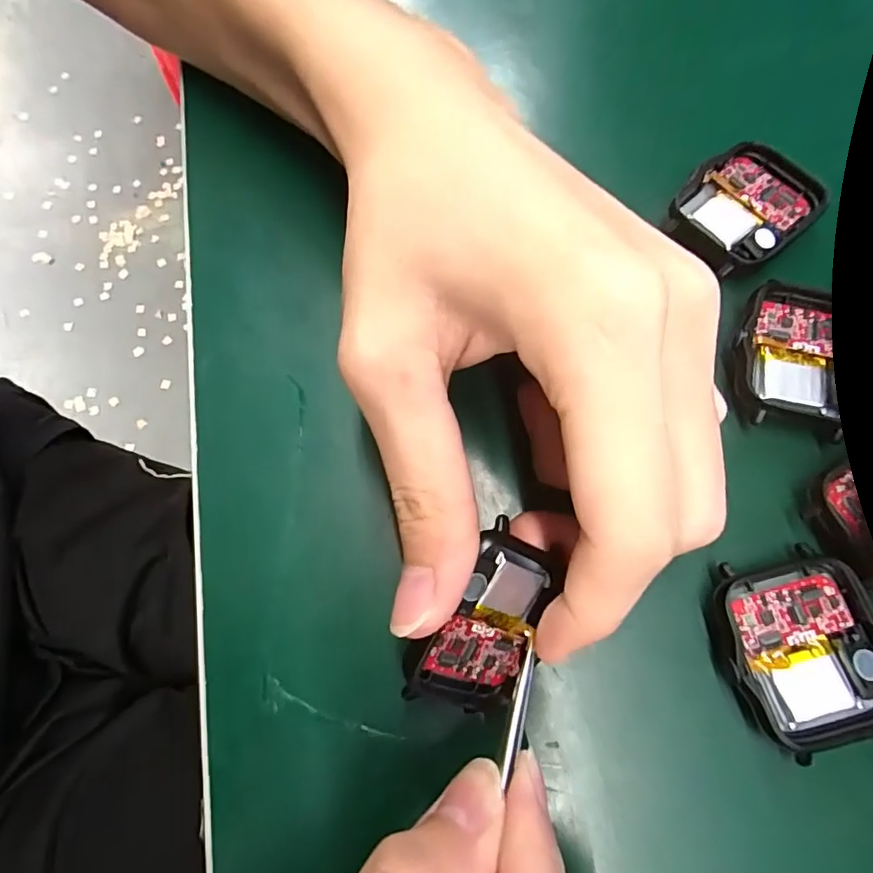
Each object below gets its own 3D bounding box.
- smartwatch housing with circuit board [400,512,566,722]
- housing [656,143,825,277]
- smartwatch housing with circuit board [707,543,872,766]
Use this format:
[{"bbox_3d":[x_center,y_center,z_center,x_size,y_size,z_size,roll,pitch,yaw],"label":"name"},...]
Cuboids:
[{"bbox_3d":[0.015,0.048,0.134,0.035,0.008,0.046,34,85,-33],"label":"smartwatch housing with circuit board"},{"bbox_3d":[0.102,-0.076,0.177,0.045,0.008,0.037,-34,75,-8],"label":"housing"},{"bbox_3d":[0.094,0.056,0.141,0.040,0.013,0.045,-13,73,-2],"label":"smartwatch housing with circuit board"}]

